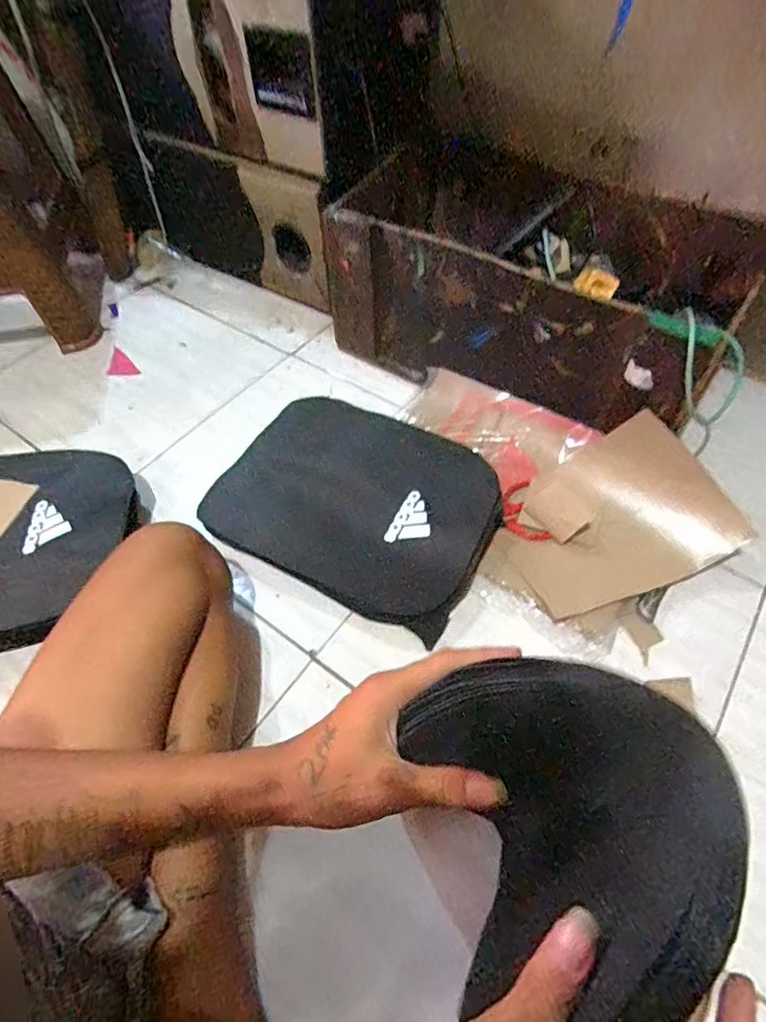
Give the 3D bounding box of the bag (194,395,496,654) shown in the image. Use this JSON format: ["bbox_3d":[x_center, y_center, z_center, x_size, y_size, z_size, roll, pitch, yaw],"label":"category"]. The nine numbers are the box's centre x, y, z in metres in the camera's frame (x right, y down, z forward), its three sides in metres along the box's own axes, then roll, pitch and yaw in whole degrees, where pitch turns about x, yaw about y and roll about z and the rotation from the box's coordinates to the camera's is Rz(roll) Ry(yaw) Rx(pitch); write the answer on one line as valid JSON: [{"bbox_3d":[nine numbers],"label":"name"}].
[{"bbox_3d":[-0.032,-0.020,0.703,0.363,0.061,0.273,22,58,16],"label":"bag"}]

